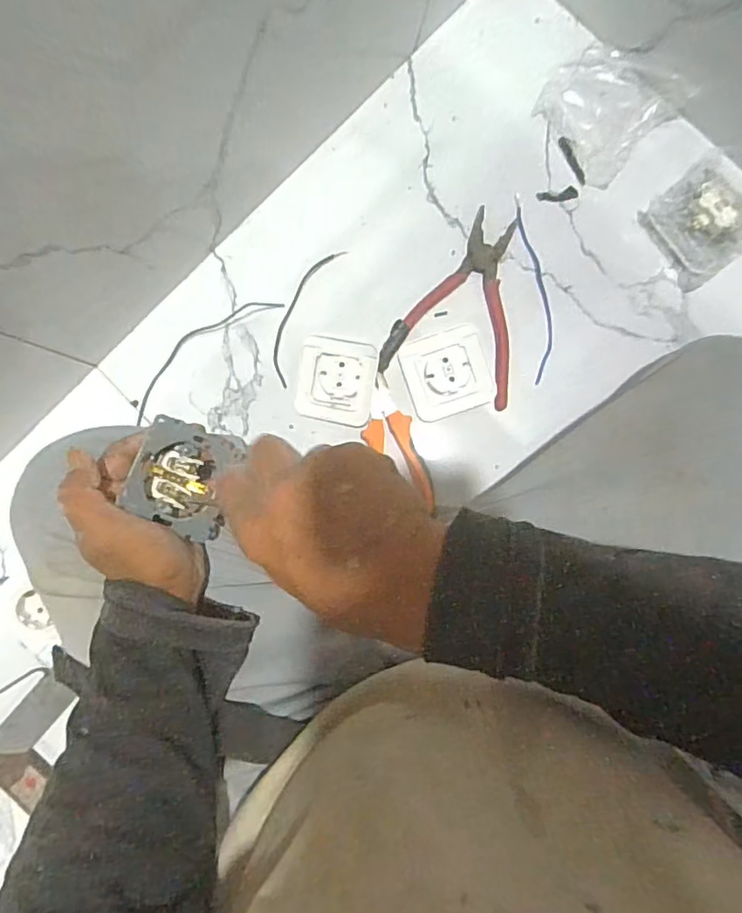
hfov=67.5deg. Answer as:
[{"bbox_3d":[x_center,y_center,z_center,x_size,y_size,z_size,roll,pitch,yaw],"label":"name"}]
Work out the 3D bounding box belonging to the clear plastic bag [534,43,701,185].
[{"bbox_3d":[0.218,-0.333,0.523,0.105,0.027,0.115,-44,87,1],"label":"clear plastic bag"}]

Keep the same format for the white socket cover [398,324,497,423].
[{"bbox_3d":[0.073,-0.080,0.530,0.080,0.015,0.078,-19,88,2],"label":"white socket cover"}]

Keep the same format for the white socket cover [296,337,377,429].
[{"bbox_3d":[-0.034,-0.073,0.536,0.079,0.012,0.080,9,97,17],"label":"white socket cover"}]

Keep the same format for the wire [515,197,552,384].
[{"bbox_3d":[0.160,-0.165,0.539,0.021,0.004,0.183,-6,88,2],"label":"wire"}]

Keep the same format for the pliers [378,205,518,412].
[{"bbox_3d":[0.097,-0.148,0.535,0.125,0.011,0.174,21,89,3],"label":"pliers"}]

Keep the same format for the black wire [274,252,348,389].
[{"bbox_3d":[-0.068,-0.141,0.548,0.028,0.004,0.144,23,89,3],"label":"black wire"}]

